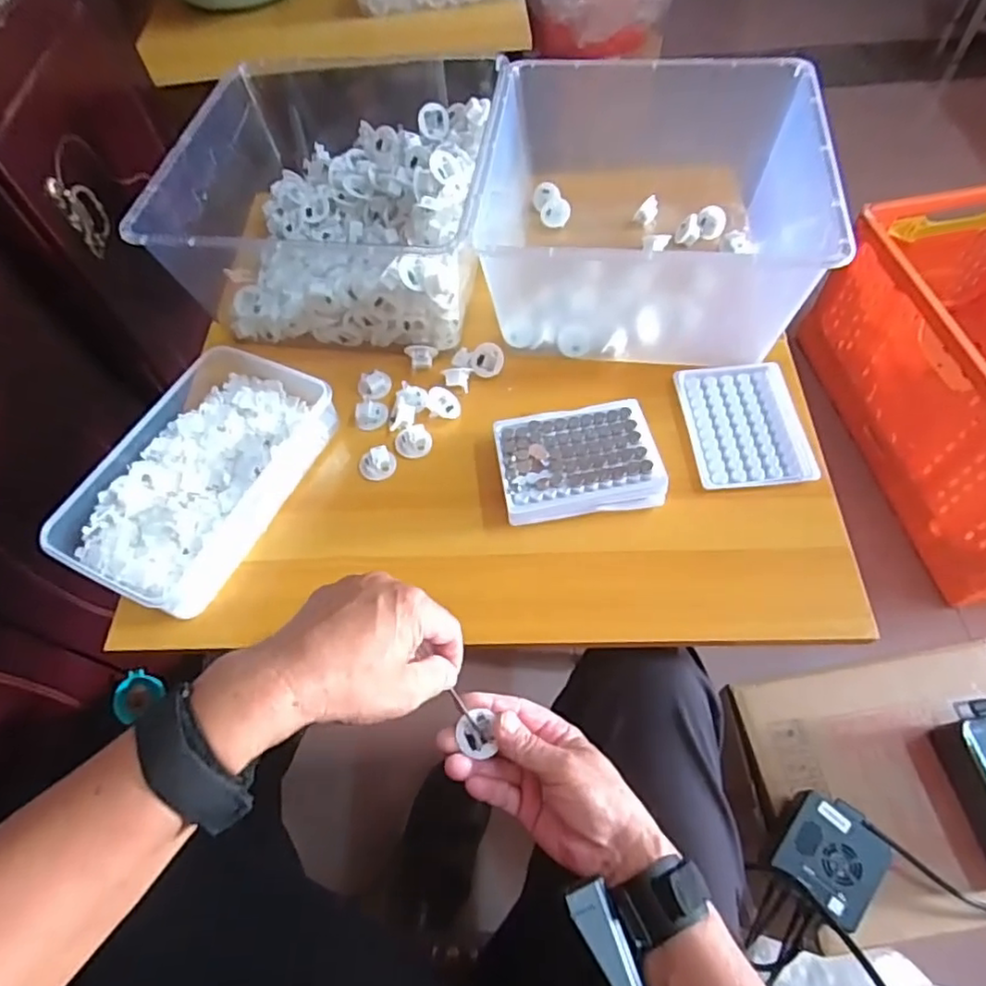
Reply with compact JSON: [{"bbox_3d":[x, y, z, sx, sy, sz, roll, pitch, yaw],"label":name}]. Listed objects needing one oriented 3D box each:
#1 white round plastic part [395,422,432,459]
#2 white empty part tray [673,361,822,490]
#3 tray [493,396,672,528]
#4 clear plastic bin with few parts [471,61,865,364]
[{"bbox_3d":[-0.074,-0.048,0.578,0.032,0.013,0.030,-2,60,3],"label":"white round plastic part"},{"bbox_3d":[0.229,-0.065,0.567,0.101,0.012,0.135,-6,60,1],"label":"white empty part tray"},{"bbox_3d":[0.072,-0.028,0.535,0.130,0.029,0.099,-9,60,-1],"label":"tray"},{"bbox_3d":[0.151,-0.280,0.620,0.295,0.161,0.267,4,60,7],"label":"clear plastic bin with few parts"}]

